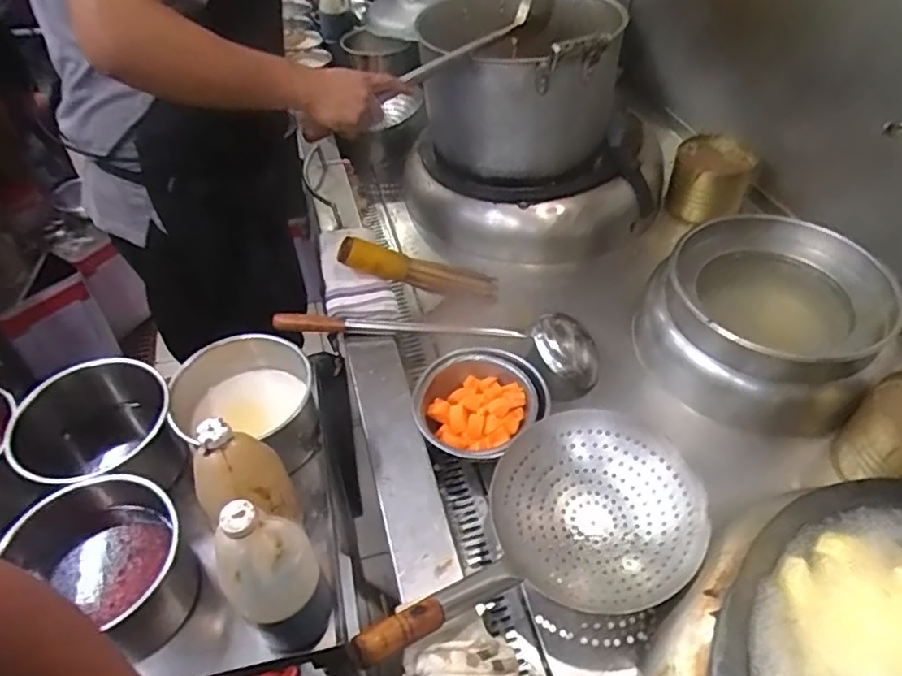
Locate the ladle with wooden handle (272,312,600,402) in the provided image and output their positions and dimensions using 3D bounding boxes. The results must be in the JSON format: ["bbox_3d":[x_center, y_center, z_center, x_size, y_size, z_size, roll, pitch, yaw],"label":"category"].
[{"bbox_3d":[-0.013,-0.008,0.980,0.501,0.090,0.124,8,47,6],"label":"ladle with wooden handle"}]

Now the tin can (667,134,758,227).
[{"bbox_3d":[0.522,-0.319,1.230,0.148,0.118,0.147,1,46,-1],"label":"tin can"}]

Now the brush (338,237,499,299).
[{"bbox_3d":[-0.052,-0.126,1.078,0.282,0.060,0.061,13,45,-12],"label":"brush"}]

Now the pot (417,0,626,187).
[{"bbox_3d":[0.127,-0.509,1.153,0.355,0.249,0.379,1,46,-1],"label":"pot"}]

